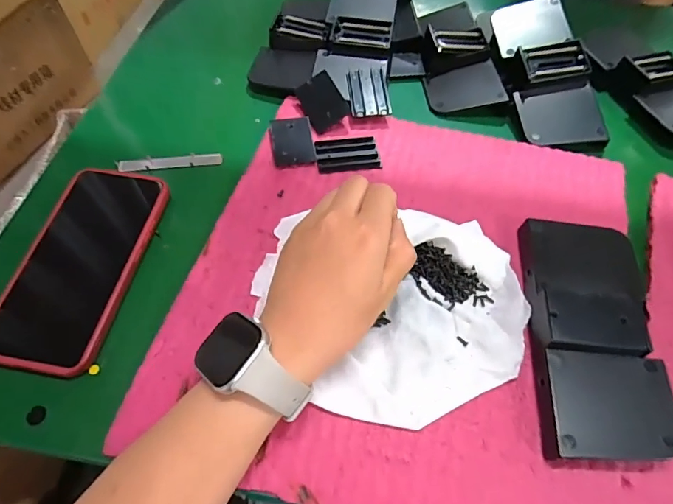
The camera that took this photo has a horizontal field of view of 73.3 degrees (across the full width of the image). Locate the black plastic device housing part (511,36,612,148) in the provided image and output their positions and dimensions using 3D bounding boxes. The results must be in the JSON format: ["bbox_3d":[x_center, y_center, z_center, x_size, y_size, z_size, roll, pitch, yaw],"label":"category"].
[{"bbox_3d":[0.204,-0.145,0.419,0.072,0.013,0.104,-5,80,3],"label":"black plastic device housing part"}]

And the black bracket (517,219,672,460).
[{"bbox_3d":[0.168,0.048,0.296,0.072,0.025,0.159,5,58,2],"label":"black bracket"}]

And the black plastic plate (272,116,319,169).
[{"bbox_3d":[-0.038,-0.098,0.400,0.036,0.004,0.051,-7,63,-12],"label":"black plastic plate"}]

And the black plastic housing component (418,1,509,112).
[{"bbox_3d":[0.122,-0.210,0.466,0.068,0.035,0.155,-2,58,-3],"label":"black plastic housing component"}]

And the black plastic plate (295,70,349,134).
[{"bbox_3d":[-0.013,-0.139,0.417,0.036,0.006,0.051,-30,80,0],"label":"black plastic plate"}]

